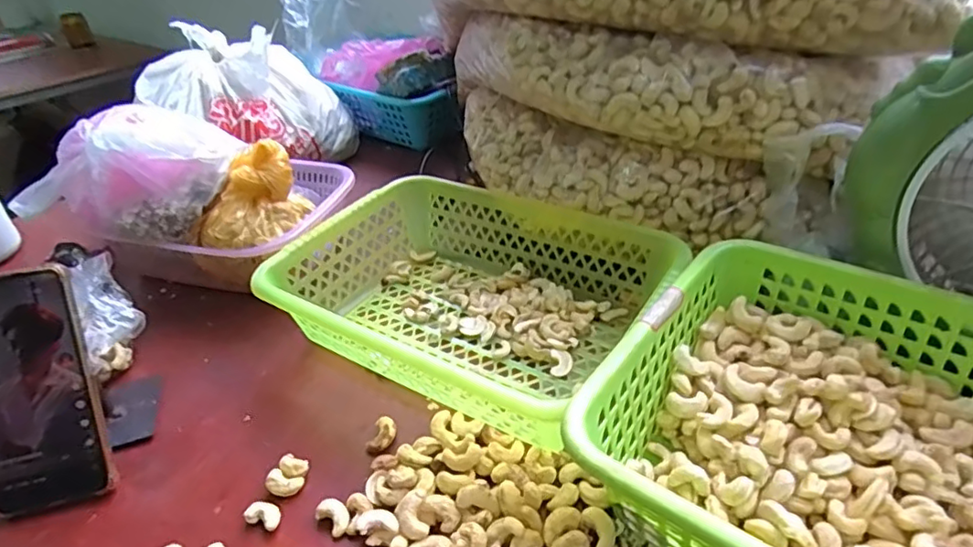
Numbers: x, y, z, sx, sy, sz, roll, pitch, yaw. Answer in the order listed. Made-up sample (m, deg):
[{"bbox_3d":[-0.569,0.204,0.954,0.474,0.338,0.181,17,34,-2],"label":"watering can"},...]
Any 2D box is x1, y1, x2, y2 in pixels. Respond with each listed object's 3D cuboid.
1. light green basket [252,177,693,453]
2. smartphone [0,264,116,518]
[{"bbox_3d":[-0.012,0.015,0.518,0.316,0.072,0.225,18,42,30],"label":"light green basket"},{"bbox_3d":[-0.317,0.081,0.405,0.080,0.164,0.012,-13,1,-9],"label":"smartphone"}]

